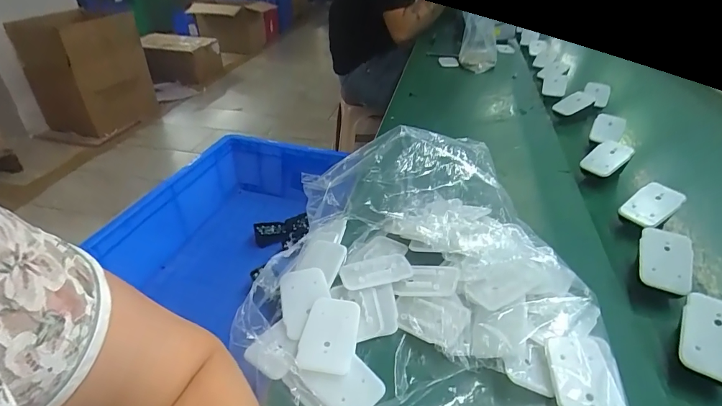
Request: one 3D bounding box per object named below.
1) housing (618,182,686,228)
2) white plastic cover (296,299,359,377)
[{"bbox_3d":[0.331,0.001,0.460,0.057,0.011,0.042,-42,56,-6],"label":"housing"},{"bbox_3d":[-0.026,0.106,0.334,0.044,0.008,0.065,5,36,6],"label":"white plastic cover"}]

